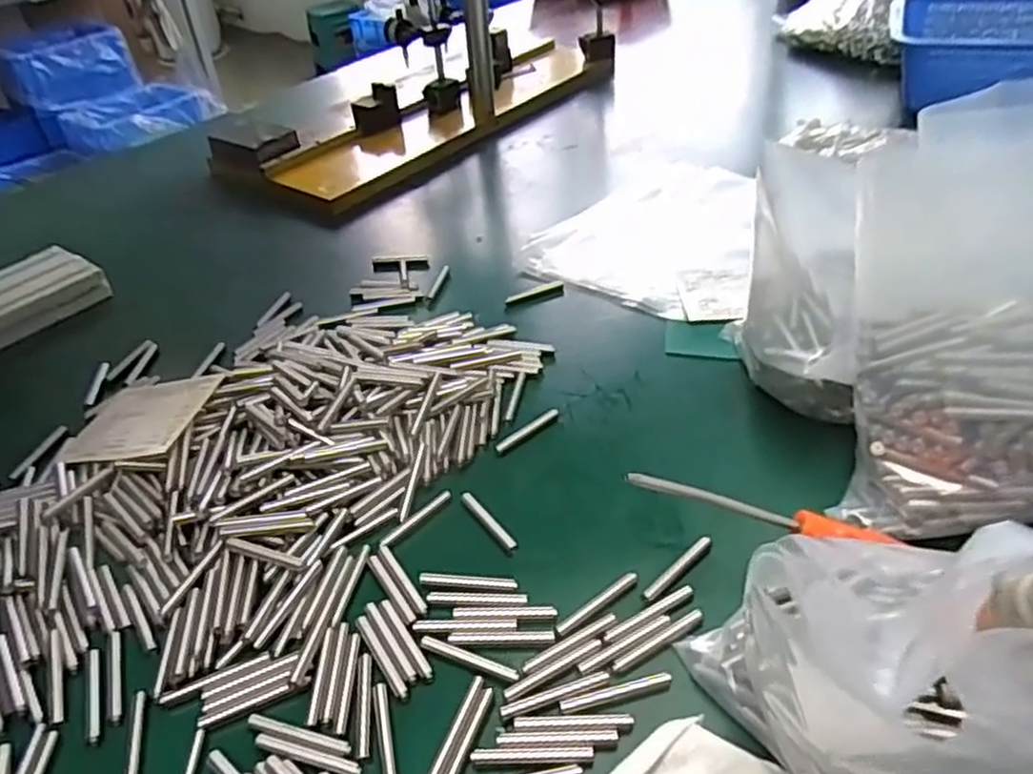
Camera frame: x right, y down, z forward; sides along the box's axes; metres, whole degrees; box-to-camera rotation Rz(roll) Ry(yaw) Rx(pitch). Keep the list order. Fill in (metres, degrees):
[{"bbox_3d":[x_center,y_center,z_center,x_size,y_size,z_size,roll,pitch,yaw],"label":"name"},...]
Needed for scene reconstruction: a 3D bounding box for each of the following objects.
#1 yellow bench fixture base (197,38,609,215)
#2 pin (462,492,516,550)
[{"bbox_3d":[-0.111,-0.413,1.145,0.229,0.038,0.645,23,46,31],"label":"yellow bench fixture base"},{"bbox_3d":[-0.019,0.085,0.492,0.008,0.005,0.059,-25,42,-24],"label":"pin"}]

